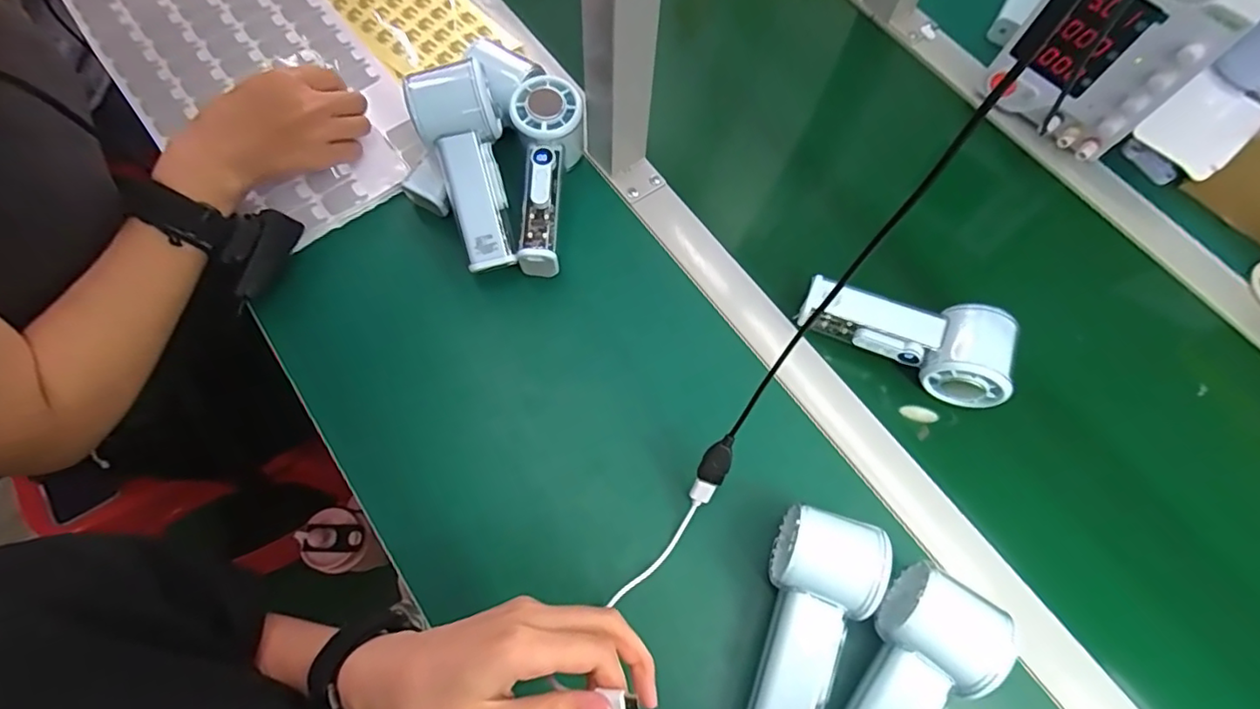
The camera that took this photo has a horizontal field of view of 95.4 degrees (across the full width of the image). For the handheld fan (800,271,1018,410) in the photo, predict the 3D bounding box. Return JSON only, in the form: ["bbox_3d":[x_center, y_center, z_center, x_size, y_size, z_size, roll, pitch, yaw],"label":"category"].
[{"bbox_3d":[0.202,-0.014,0.427,0.144,0.042,0.063,17,69,5],"label":"handheld fan"}]

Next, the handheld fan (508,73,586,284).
[{"bbox_3d":[-0.069,-0.141,0.465,0.056,0.057,0.157,3,81,-1],"label":"handheld fan"}]

